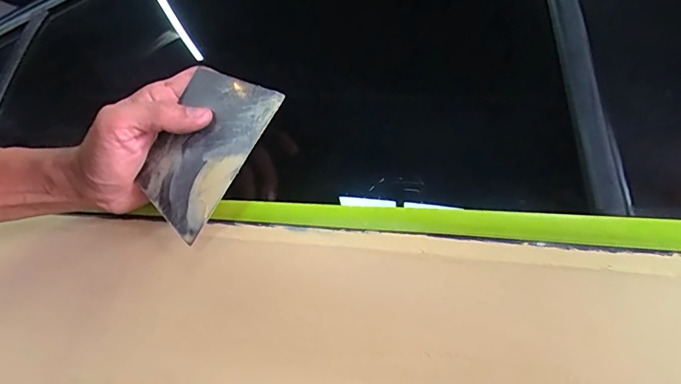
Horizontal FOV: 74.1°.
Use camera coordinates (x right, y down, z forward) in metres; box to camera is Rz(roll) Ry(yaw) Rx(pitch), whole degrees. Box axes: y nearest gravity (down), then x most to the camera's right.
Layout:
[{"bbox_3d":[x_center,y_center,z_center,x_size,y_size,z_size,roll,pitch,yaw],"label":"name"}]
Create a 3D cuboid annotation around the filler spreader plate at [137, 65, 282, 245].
[{"bbox_3d":[-0.102,-0.034,0.334,0.079,0.116,0.004,33,1,25],"label":"filler spreader plate"}]

